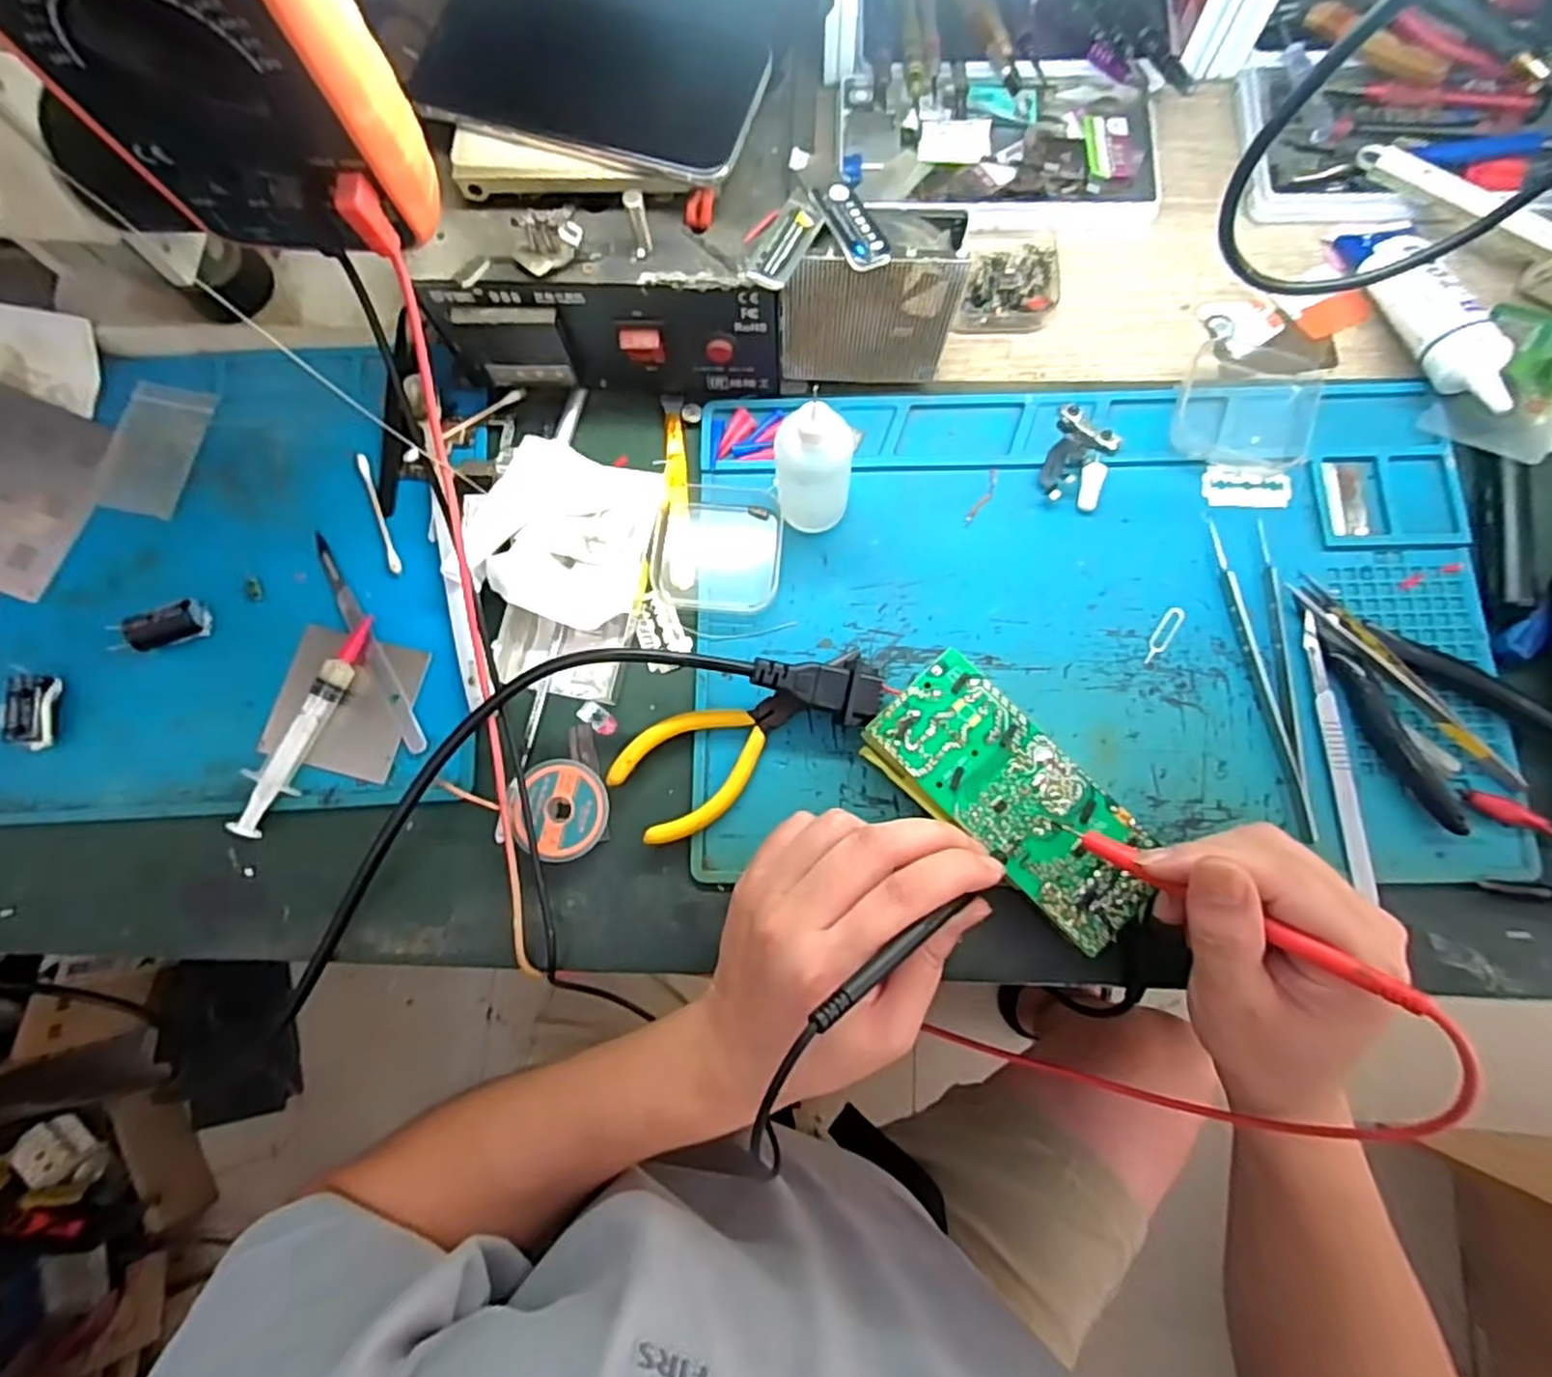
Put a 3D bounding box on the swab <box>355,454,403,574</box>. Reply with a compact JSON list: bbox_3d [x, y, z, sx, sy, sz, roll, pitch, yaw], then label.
[{"bbox_3d":[-0.207,-0.092,0.388,0.006,0.004,0.070,-22,79,-3],"label":"swab"}]

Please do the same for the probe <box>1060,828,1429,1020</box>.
[{"bbox_3d":[0.160,0.078,0.271,0.124,0.013,0.009,25,78,42],"label":"probe"}]

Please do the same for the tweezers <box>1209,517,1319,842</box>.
[{"bbox_3d":[0.232,-0.008,0.350,0.026,0.009,0.151,-3,79,1],"label":"tweezers"}]

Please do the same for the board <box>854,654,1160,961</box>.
[{"bbox_3d":[0.105,0.049,0.332,0.059,0.020,0.131,-42,76,-7],"label":"board"}]

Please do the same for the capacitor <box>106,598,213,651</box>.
[{"bbox_3d":[-0.305,-0.030,0.372,0.036,0.021,0.016,-24,79,-3],"label":"capacitor"}]

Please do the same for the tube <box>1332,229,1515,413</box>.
[{"bbox_3d":[0.334,-0.191,0.377,0.037,0.023,0.126,-13,66,-1],"label":"tube"}]

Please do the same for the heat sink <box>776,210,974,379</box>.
[{"bbox_3d":[0.044,-0.184,0.357,0.081,0.087,0.031,0,79,2],"label":"heat sink"}]

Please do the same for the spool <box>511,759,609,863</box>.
[{"bbox_3d":[-0.100,0.057,0.349,0.042,0.014,0.045,0,79,2],"label":"spool"}]

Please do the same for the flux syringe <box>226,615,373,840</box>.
[{"bbox_3d":[-0.227,0.018,0.359,0.018,0.015,0.112,20,80,6],"label":"flux syringe"}]

